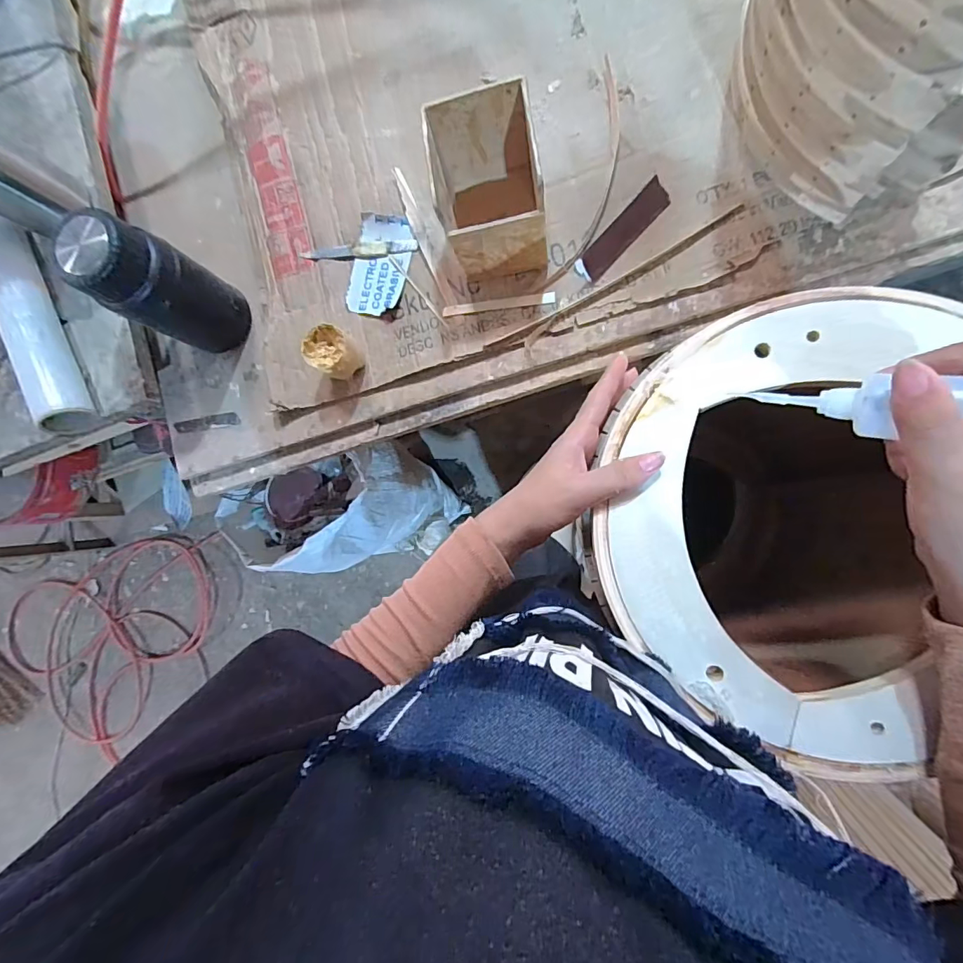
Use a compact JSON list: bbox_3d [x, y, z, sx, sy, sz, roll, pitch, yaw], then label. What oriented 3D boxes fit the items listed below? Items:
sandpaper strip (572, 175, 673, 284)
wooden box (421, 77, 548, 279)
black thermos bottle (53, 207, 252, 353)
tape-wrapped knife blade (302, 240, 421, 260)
[{"bbox_3d":[0.167,-0.295,0.556,0.131,0.017,0.033,-45,82,5],"label":"sandpaper strip"},{"bbox_3d":[0.011,-0.317,0.523,0.105,0.146,0.125,-9,86,9],"label":"wooden box"},{"bbox_3d":[-0.371,-0.224,0.560,0.076,0.189,0.094,27,92,9],"label":"black thermos bottle"},{"bbox_3d":[-0.162,-0.305,0.620,0.159,0.005,0.018,2,88,9],"label":"tape-wrapped knife blade"}]

